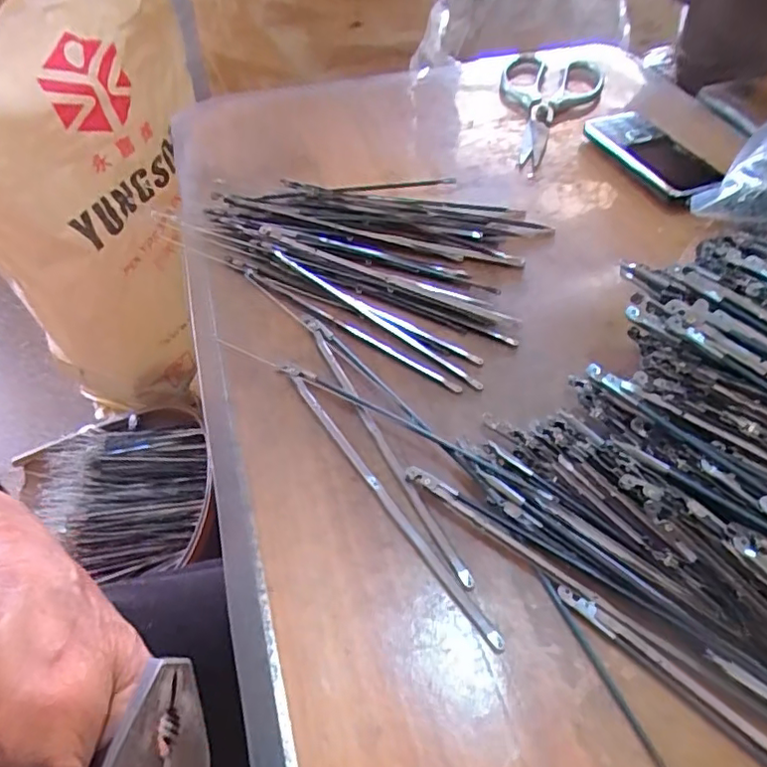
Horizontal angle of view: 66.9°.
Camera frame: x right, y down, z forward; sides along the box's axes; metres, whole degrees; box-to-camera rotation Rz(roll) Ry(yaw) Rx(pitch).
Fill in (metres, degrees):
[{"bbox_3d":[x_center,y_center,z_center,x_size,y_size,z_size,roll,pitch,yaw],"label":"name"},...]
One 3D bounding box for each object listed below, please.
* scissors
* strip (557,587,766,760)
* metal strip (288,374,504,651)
[{"bbox_3d":[0.142,-0.256,0.539,0.095,0.021,0.212,18,53,16],"label":"scissors"},{"bbox_3d":[0.147,0.139,0.211,0.187,0.004,0.010,36,59,27],"label":"strip"},{"bbox_3d":[-0.001,0.053,0.287,0.007,0.006,0.174,-28,55,-21],"label":"metal strip"}]

